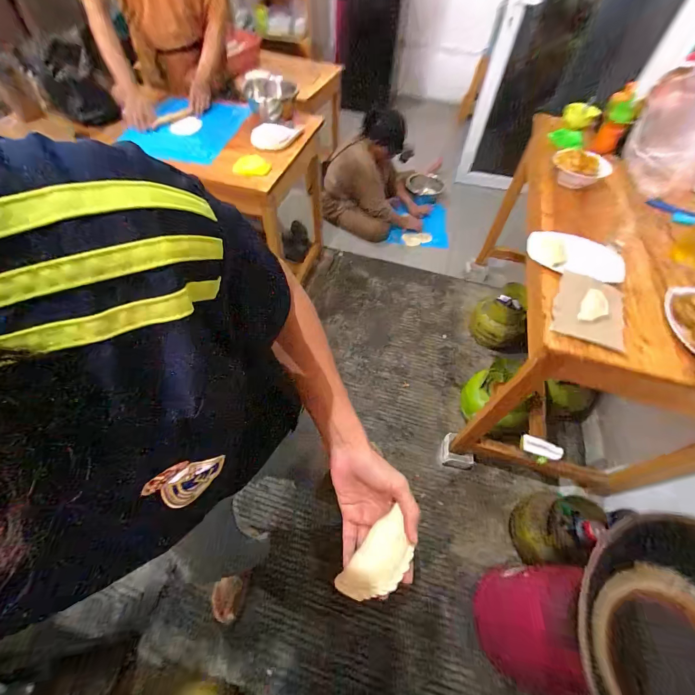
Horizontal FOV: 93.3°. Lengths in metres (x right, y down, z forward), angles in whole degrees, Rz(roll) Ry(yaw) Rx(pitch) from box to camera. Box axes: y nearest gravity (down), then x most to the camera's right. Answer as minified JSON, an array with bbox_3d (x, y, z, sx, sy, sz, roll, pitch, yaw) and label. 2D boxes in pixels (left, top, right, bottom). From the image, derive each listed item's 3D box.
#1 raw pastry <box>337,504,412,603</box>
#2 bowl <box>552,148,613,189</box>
[{"bbox_3d":[0.037,0.230,0.354,0.047,0.028,0.095,37,79,22],"label":"raw pastry"},{"bbox_3d":[0.667,-0.521,0.957,0.128,0.074,0.116,9,56,3],"label":"bowl"}]

